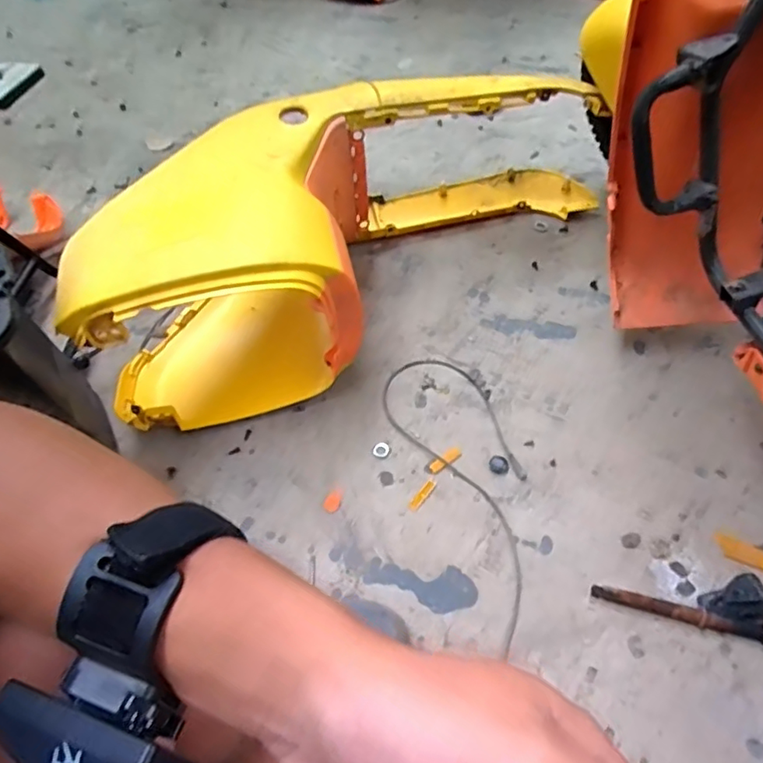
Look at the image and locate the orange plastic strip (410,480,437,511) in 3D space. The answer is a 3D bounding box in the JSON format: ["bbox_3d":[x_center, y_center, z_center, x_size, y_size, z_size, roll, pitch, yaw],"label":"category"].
[{"bbox_3d":[0.053,0.145,0.723,0.013,0.004,0.048,30,63,23],"label":"orange plastic strip"}]

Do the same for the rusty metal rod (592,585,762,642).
[{"bbox_3d":[0.374,0.261,0.601,0.278,0.016,0.018,11,57,12],"label":"rusty metal rod"}]

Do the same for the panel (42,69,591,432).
[{"bbox_3d":[-0.038,-0.251,0.833,0.818,0.284,0.290,-37,60,-19],"label":"panel"}]

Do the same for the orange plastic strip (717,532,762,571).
[{"bbox_3d":[0.420,0.199,0.650,0.061,0.004,0.026,24,61,20],"label":"orange plastic strip"}]

